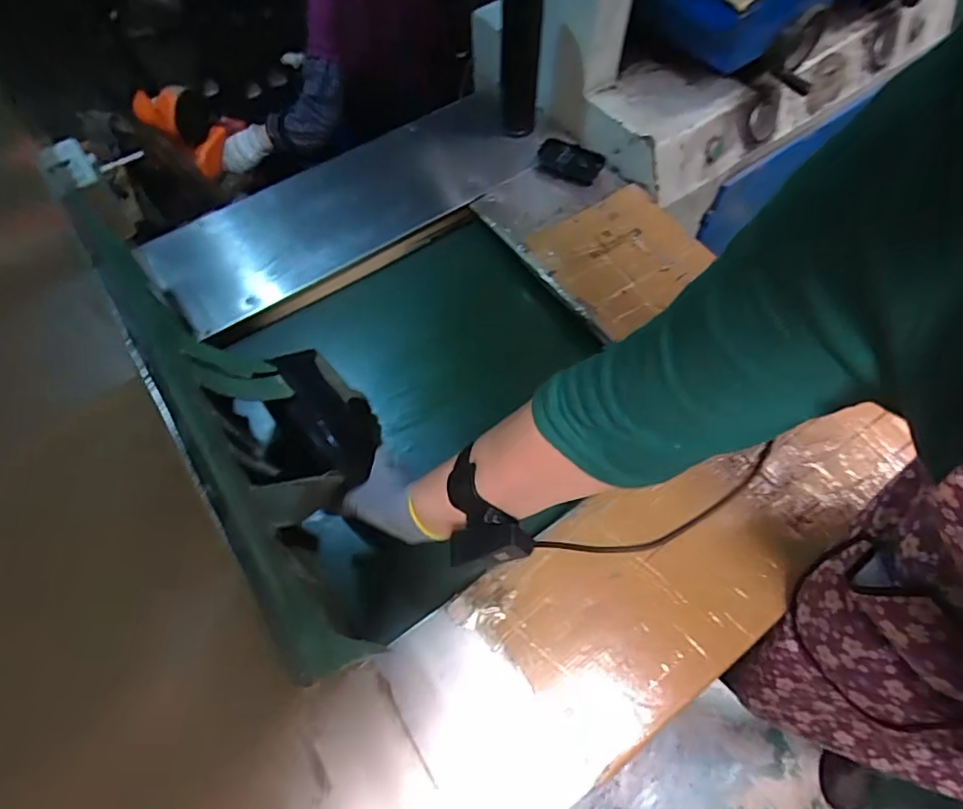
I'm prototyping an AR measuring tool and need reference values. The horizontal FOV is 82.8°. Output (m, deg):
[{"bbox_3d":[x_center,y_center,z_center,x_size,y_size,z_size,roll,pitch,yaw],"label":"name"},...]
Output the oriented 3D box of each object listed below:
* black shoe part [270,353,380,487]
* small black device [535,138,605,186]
[{"bbox_3d":[-0.203,0.007,0.719,0.118,0.030,0.225,-8,51,-50],"label":"black shoe part"},{"bbox_3d":[0.148,-0.411,0.927,0.108,0.022,0.068,19,66,10],"label":"small black device"}]

